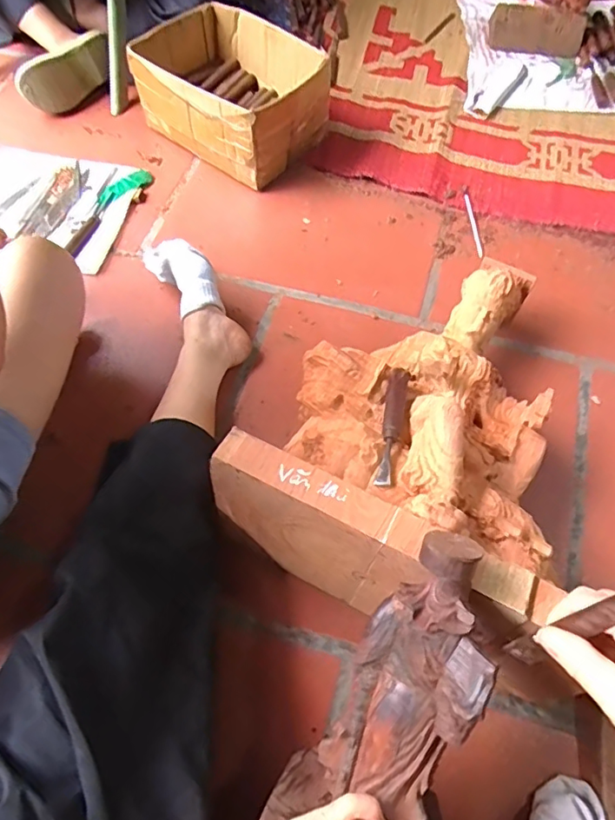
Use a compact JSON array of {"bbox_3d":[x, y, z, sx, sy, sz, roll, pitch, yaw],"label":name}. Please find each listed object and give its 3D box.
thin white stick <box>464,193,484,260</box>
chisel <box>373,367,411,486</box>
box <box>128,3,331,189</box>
[{"bbox_3d":[0.310,-0.347,0.982,0.012,0.004,0.163,-3,64,-1],"label":"thin white stick"},{"bbox_3d":[0.097,0.016,0.611,0.024,0.033,0.163,14,65,7],"label":"chisel"},{"bbox_3d":[-0.142,-0.619,1.048,0.343,0.168,0.266,34,69,16],"label":"box"}]

